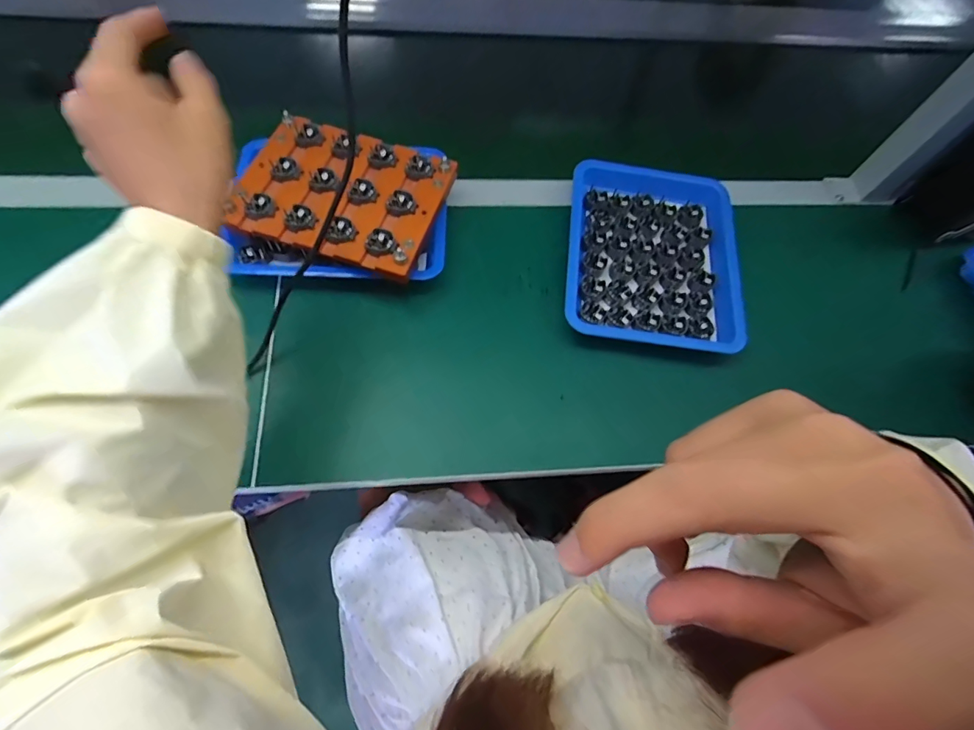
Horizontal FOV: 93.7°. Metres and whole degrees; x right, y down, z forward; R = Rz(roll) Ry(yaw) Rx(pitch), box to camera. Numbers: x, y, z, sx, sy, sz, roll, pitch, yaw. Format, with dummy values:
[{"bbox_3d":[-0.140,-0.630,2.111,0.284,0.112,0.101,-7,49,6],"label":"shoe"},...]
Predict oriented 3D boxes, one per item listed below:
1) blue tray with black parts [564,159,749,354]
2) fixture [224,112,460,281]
[{"bbox_3d":[0.175,-0.119,0.481,0.177,0.031,0.217,6,65,3],"label":"blue tray with black parts"},{"bbox_3d":[-0.142,-0.169,0.448,0.185,0.026,0.144,15,66,7],"label":"fixture"}]

